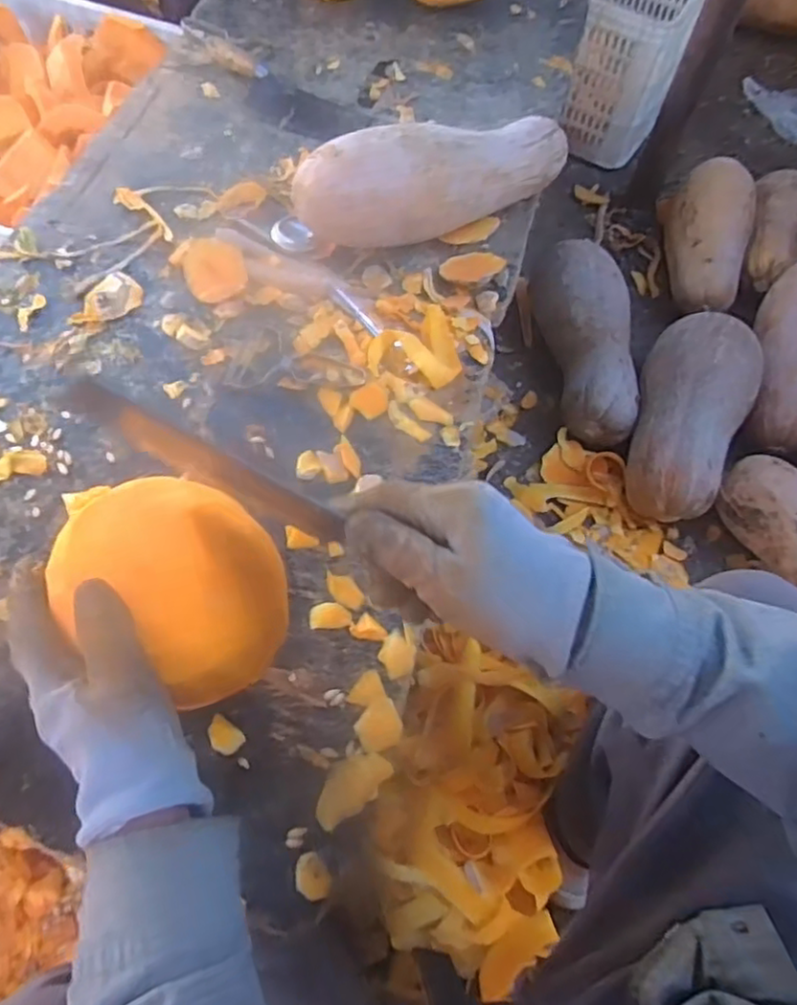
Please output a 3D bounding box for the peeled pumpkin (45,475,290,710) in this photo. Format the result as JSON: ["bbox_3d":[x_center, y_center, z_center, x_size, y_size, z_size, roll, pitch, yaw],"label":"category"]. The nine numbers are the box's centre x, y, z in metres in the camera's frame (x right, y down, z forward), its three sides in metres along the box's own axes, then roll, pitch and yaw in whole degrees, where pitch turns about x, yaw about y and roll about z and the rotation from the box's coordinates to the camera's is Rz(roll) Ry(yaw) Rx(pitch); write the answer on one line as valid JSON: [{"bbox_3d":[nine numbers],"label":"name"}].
[{"bbox_3d":[-0.139,0.058,0.421,0.118,0.096,0.111,13,62,5],"label":"peeled pumpkin"}]

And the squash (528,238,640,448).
[{"bbox_3d":[0.319,-0.266,1.102,0.131,0.116,0.363,-5,62,-4],"label":"squash"}]

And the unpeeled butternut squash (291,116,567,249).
[{"bbox_3d":[0.055,-0.380,0.803,0.352,0.132,0.106,-23,65,-14],"label":"unpeeled butternut squash"}]

